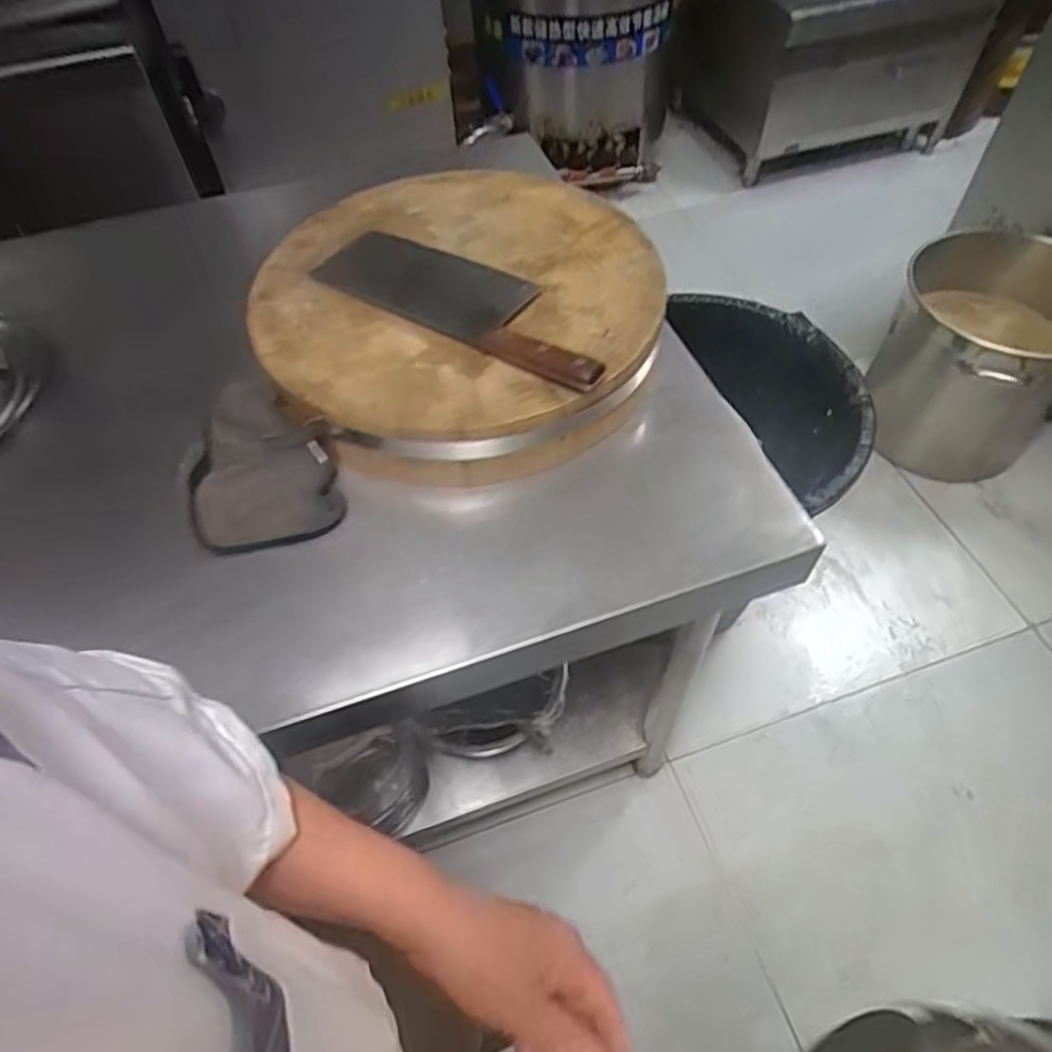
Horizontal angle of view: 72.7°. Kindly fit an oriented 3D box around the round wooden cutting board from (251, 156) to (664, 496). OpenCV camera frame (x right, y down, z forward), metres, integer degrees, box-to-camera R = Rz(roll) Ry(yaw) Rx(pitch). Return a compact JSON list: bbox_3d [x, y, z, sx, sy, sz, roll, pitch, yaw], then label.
[{"bbox_3d":[-0.068,-0.231,0.777,0.399,0.092,0.427,-1,55,1],"label":"round wooden cutting board"}]

